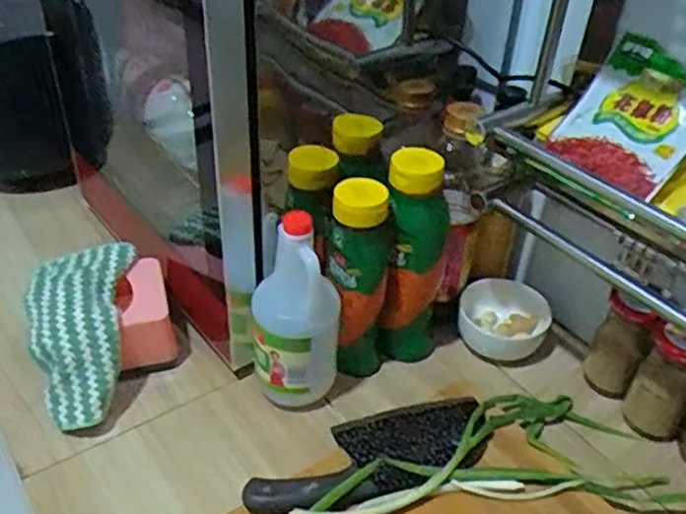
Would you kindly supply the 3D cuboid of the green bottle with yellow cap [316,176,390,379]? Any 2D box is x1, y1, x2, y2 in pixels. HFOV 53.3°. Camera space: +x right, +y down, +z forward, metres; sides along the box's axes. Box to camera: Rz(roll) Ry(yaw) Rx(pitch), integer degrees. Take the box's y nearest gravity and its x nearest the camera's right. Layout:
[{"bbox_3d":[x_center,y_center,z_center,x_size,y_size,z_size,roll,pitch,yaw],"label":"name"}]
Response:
[{"bbox_3d":[0.011,0.024,0.711,0.062,0.212,0.065,-7,38,-11],"label":"green bottle with yellow cap"}]

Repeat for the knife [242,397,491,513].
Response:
[{"bbox_3d":[0.026,0.188,0.639,0.239,0.030,0.088,-14,40,-20],"label":"knife"}]

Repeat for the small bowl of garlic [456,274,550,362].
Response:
[{"bbox_3d":[0.188,0.063,0.808,0.098,0.045,0.118,9,37,9],"label":"small bowl of garlic"}]

